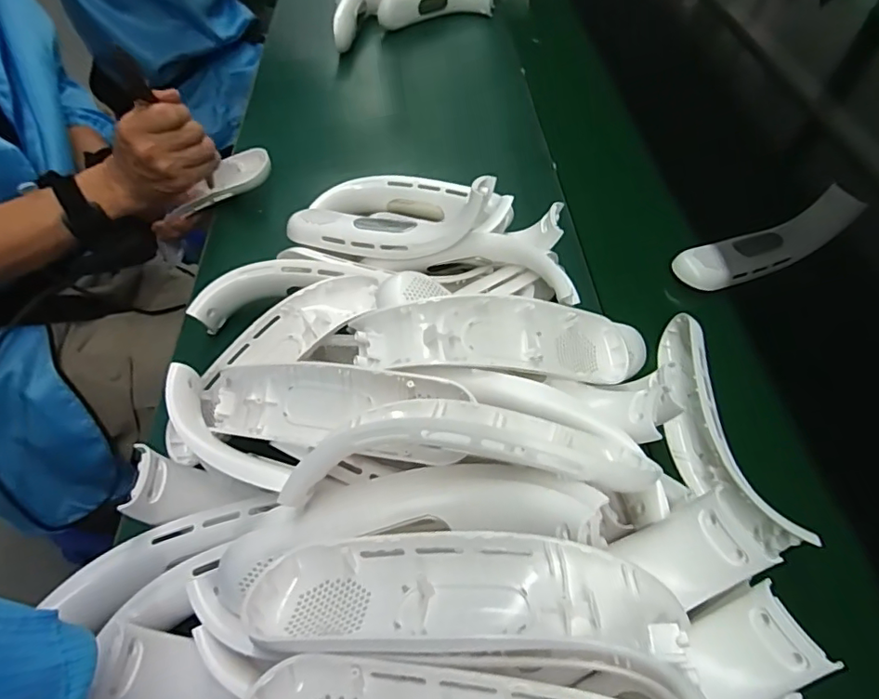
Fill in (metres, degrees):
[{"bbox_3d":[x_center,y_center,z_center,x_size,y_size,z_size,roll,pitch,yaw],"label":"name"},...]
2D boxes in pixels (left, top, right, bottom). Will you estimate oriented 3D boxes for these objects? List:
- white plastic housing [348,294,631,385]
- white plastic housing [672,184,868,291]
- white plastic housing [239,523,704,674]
[{"bbox_3d":[0.051,-0.003,0.360,0.209,0.050,0.055,3,51,-17],"label":"white plastic housing"},{"bbox_3d":[0.331,-0.111,0.532,0.186,0.052,0.048,-17,55,-14],"label":"white plastic housing"},{"bbox_3d":[0.010,0.109,0.233,0.188,0.048,0.051,3,52,0],"label":"white plastic housing"}]

